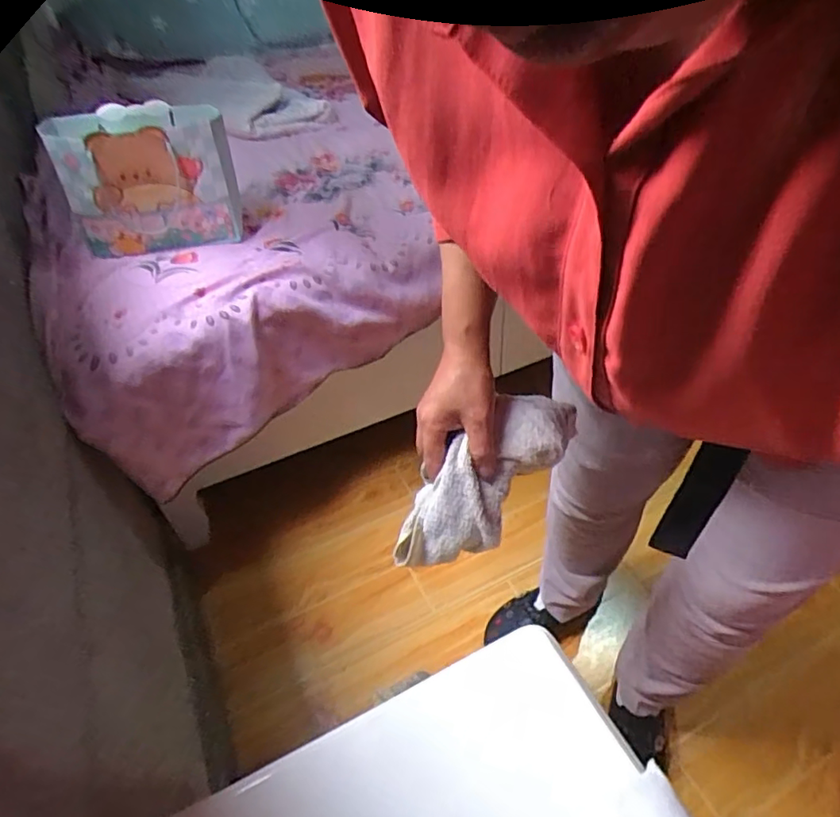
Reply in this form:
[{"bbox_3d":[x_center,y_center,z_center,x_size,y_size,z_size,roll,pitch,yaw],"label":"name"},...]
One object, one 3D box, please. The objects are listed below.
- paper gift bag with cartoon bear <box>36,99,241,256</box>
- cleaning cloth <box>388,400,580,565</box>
[{"bbox_3d":[-0.423,-0.361,0.888,0.241,0.187,0.137,-23,47,-18],"label":"paper gift bag with cartoon bear"},{"bbox_3d":[0.060,0.074,0.532,0.217,0.097,0.079,-47,52,3],"label":"cleaning cloth"}]

